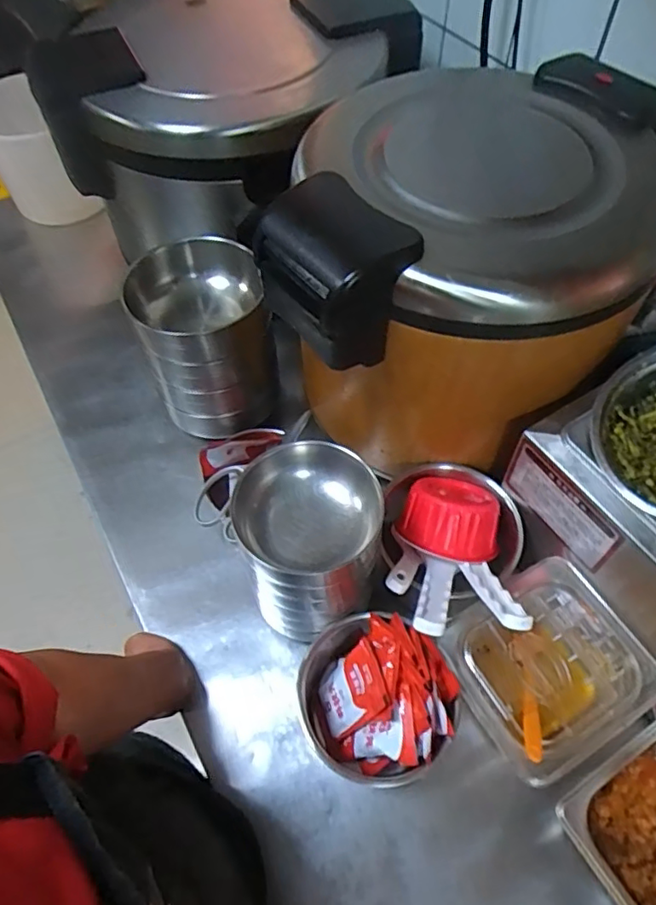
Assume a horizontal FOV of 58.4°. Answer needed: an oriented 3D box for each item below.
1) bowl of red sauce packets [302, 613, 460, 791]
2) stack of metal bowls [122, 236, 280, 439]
[{"bbox_3d":[0.046,0.250,0.591,0.138,0.105,0.152,-36,62,-22],"label":"bowl of red sauce packets"},{"bbox_3d":[-0.154,-0.147,0.751,0.157,0.180,0.175,-10,55,-6],"label":"stack of metal bowls"}]

